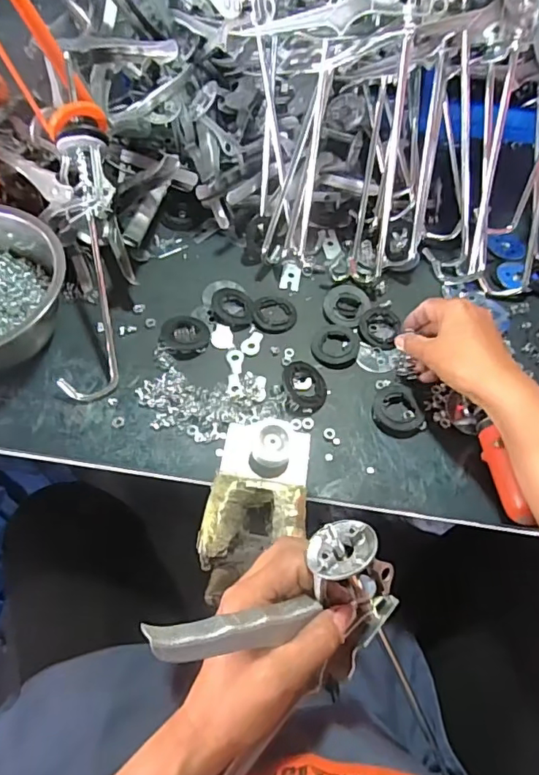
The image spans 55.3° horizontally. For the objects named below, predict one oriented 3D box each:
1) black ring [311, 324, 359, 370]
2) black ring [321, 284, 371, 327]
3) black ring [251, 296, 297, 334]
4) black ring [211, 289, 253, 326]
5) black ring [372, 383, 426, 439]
[{"bbox_3d":[0.066,-0.042,0.518,0.046,0.007,0.049,2,58,-3],"label":"black ring"},{"bbox_3d":[0.079,-0.087,0.541,0.046,0.008,0.056,25,60,11],"label":"black ring"},{"bbox_3d":[0.005,-0.077,0.539,0.046,0.005,0.051,-5,59,-8],"label":"black ring"},{"bbox_3d":[-0.038,-0.084,0.530,0.042,0.006,0.050,-4,59,-7],"label":"black ring"},{"bbox_3d":[0.120,0.021,0.481,0.047,0.008,0.051,2,58,-3],"label":"black ring"}]

